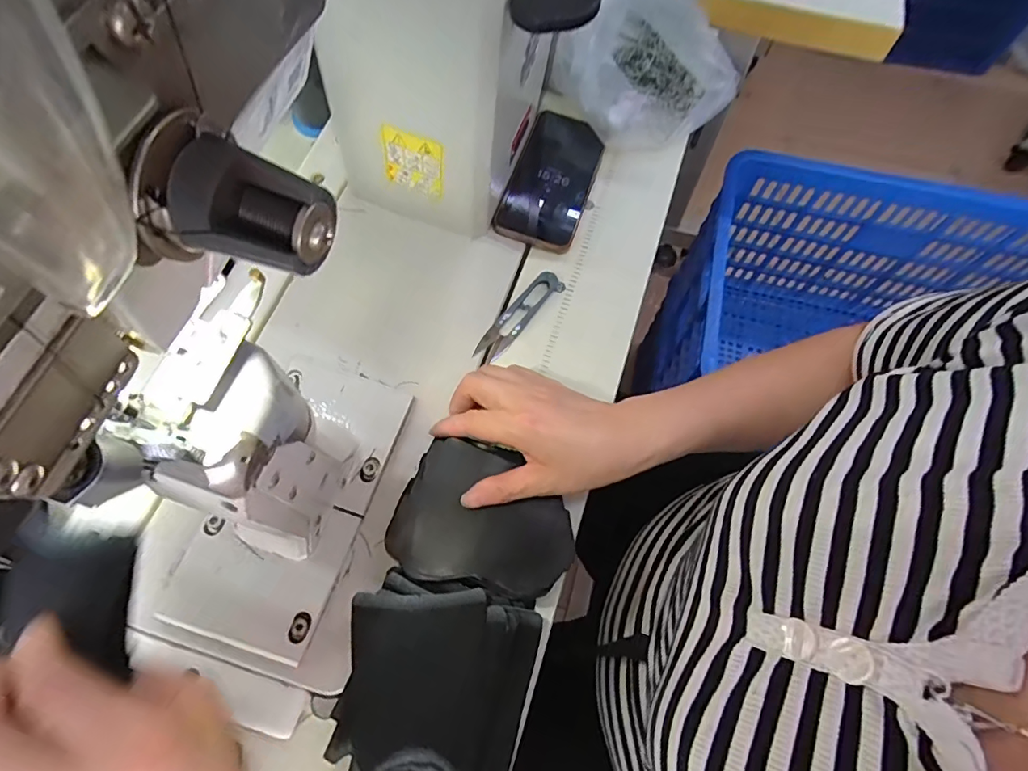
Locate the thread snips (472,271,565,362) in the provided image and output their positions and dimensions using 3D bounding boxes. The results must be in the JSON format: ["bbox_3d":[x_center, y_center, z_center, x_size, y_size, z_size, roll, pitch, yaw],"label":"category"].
[{"bbox_3d":[0.005,-0.062,0.436,0.026,0.008,0.101,37,72,14],"label":"thread snips"}]

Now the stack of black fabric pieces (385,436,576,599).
[{"bbox_3d":[-0.021,0.093,0.360,0.127,0.018,0.096,11,68,5],"label":"stack of black fabric pieces"}]

